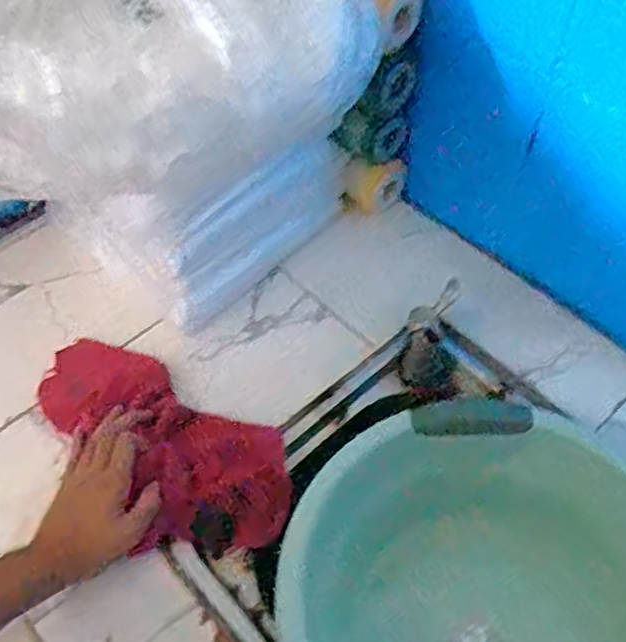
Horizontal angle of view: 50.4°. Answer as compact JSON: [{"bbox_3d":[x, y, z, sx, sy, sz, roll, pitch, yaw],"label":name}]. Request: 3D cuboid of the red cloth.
[{"bbox_3d":[-0.150,0.104,0.628,0.288,0.064,0.135,39,64,17],"label":"red cloth"}]

